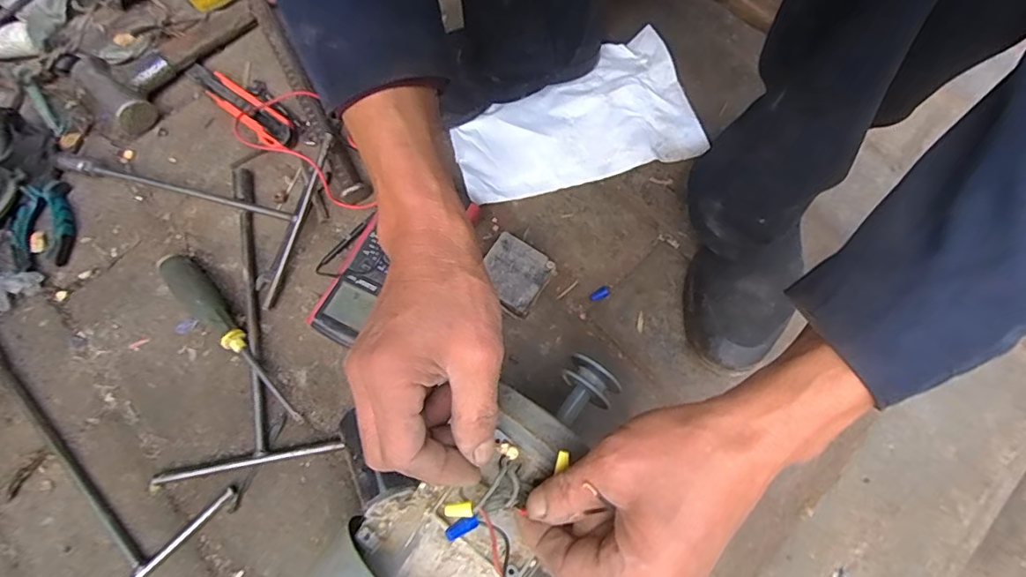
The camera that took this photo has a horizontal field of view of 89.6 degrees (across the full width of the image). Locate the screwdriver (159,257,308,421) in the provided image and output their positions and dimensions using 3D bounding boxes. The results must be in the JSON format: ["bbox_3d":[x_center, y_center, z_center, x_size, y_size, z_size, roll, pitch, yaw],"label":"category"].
[{"bbox_3d":[-0.262,0.040,0.484,0.202,0.033,0.033,40,75,13],"label":"screwdriver"}]

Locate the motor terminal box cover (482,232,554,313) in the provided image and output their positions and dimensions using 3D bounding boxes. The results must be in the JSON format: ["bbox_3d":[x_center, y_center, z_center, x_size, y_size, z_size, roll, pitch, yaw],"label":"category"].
[{"bbox_3d":[0.000,-0.014,0.502,0.060,0.028,0.063,30,73,10],"label":"motor terminal box cover"}]

